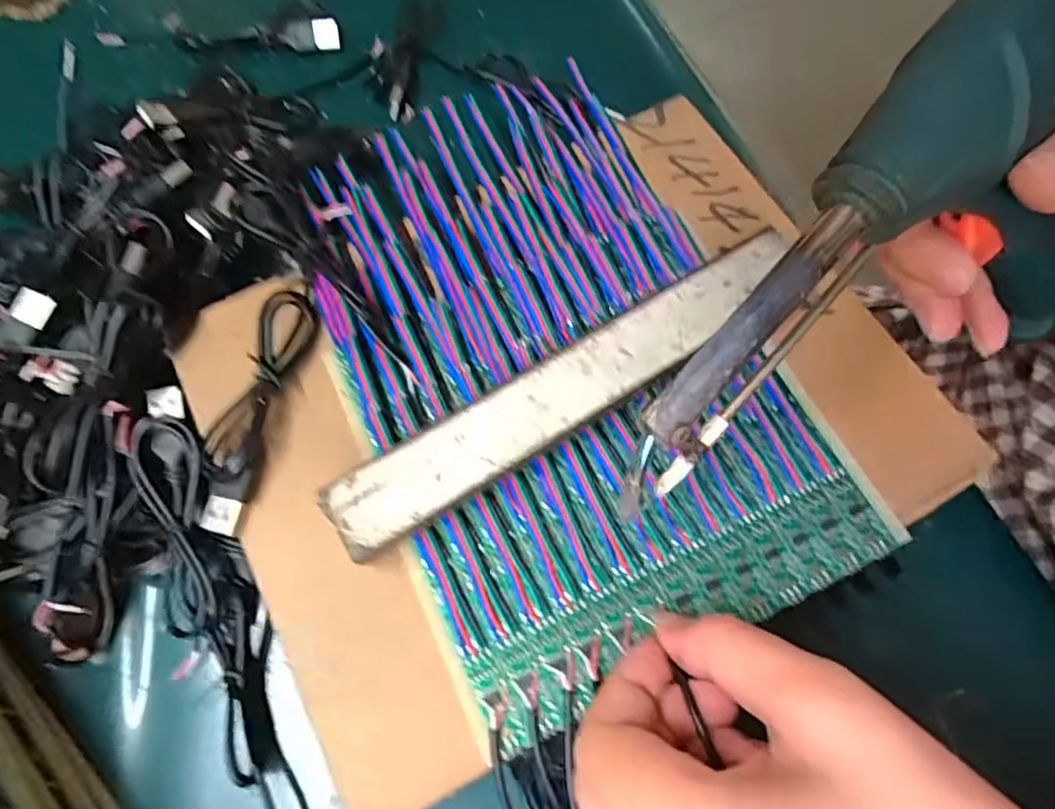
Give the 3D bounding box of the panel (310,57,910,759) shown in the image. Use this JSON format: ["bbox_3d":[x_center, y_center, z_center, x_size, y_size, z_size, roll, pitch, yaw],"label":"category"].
[{"bbox_3d":[0.006,-0.030,0.249,0.153,0.016,0.254,-24,69,-9],"label":"panel"}]

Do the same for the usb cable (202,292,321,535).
[{"bbox_3d":[-0.105,0.000,0.238,0.022,0.015,0.094,12,68,5],"label":"usb cable"}]

